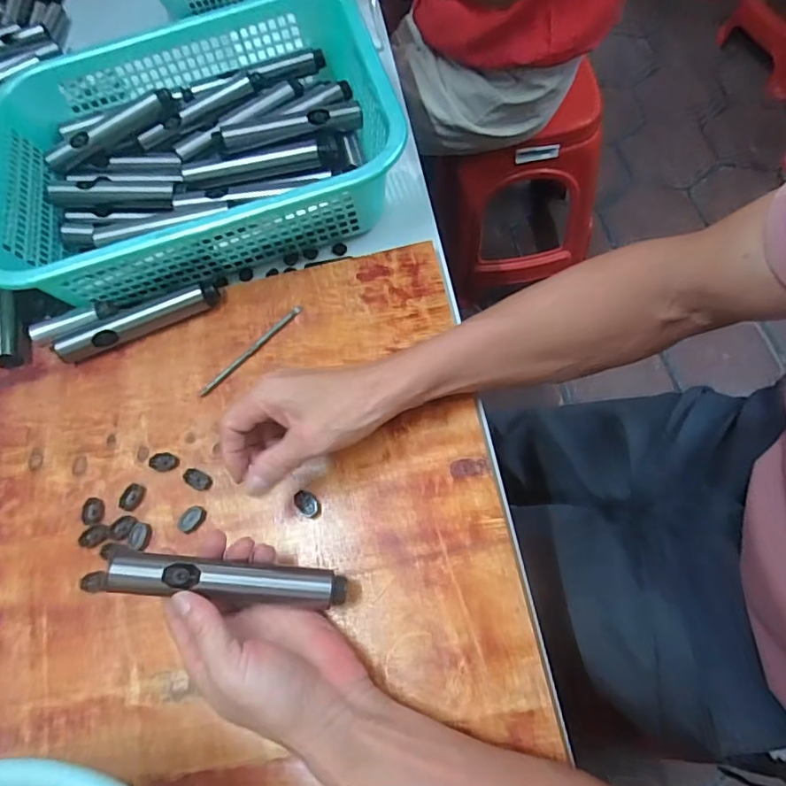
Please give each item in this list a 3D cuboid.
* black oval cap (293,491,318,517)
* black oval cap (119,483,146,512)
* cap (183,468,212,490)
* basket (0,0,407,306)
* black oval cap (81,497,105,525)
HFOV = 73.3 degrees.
[{"bbox_3d":[-0.068,0.086,0.411,0.015,0.007,0.021,-36,67,-10],"label":"black oval cap"},{"bbox_3d":[-0.213,0.085,0.431,0.016,0.004,0.022,12,68,12],"label":"black oval cap"},{"bbox_3d":[-0.159,0.071,0.430,0.022,0.008,0.014,23,70,16],"label":"cap"},{"bbox_3d":[-0.199,-0.243,0.530,0.385,0.090,0.298,-19,65,-2],"label":"basket"},{"bbox_3d":[-0.245,0.097,0.431,0.017,0.006,0.023,-18,65,-2],"label":"black oval cap"}]

